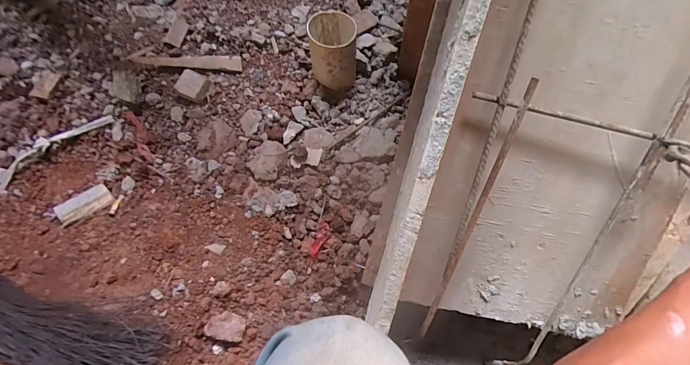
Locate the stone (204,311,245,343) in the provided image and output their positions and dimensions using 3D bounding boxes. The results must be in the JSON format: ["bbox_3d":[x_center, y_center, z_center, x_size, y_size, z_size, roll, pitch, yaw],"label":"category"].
[{"bbox_3d":[-0.188,0.227,0.567,0.058,0.039,0.040,12,71,3],"label":"stone"}]

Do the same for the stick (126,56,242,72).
[{"bbox_3d":[-0.331,-0.251,0.749,0.225,0.010,0.035,0,74,-1],"label":"stick"}]

